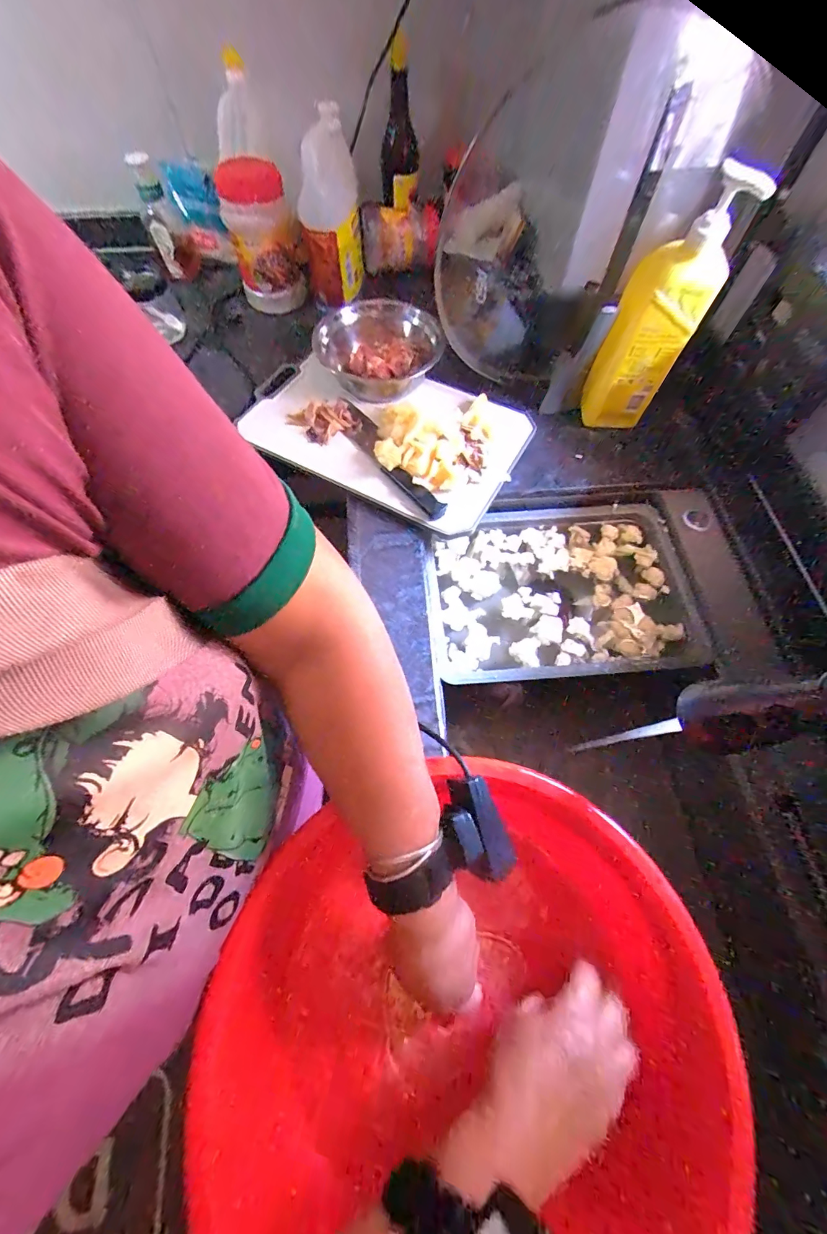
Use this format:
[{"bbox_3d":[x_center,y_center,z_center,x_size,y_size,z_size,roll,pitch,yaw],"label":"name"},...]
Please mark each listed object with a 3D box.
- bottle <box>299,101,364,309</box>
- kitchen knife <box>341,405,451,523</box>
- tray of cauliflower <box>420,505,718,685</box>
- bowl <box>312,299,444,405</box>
[{"bbox_3d":[-0.124,-0.588,0.613,0.087,0.194,0.081,-7,66,-3],"label":"bottle"},{"bbox_3d":[-0.034,-0.219,0.571,0.052,0.017,0.244,-33,70,-13],"label":"kitchen knife"},{"bbox_3d":[0.194,-0.034,0.560,0.337,0.034,0.234,-3,66,-1],"label":"tray of cauliflower"},{"bbox_3d":[-0.054,-0.398,0.623,0.172,0.065,0.150,15,67,7],"label":"bowl"}]

